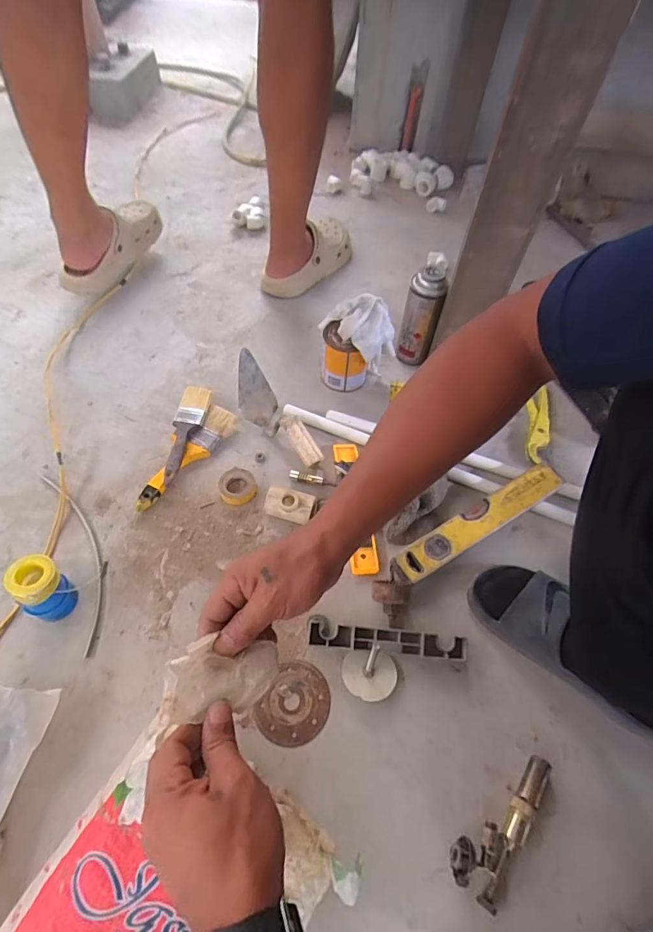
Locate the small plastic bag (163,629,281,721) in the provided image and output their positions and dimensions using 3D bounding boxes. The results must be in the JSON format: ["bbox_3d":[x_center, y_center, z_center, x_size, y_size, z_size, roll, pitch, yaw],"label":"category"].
[{"bbox_3d":[-0.078,0.159,0.342,0.085,0.022,0.052,6,47,-28],"label":"small plastic bag"}]

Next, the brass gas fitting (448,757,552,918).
[{"bbox_3d":[0.187,0.373,0.478,0.055,0.032,0.146,37,62,20],"label":"brass gas fitting"}]

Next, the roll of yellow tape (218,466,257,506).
[{"bbox_3d":[-0.138,0.029,0.694,0.055,0.021,0.063,-19,60,-15],"label":"roll of yellow tape"}]

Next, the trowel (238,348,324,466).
[{"bbox_3d":[-0.094,-0.085,0.748,0.074,0.071,0.226,-24,61,-17],"label":"trowel"}]

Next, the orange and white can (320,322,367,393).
[{"bbox_3d":[0.029,-0.195,0.804,0.076,0.107,0.078,1,56,-2],"label":"orange and white can"}]

